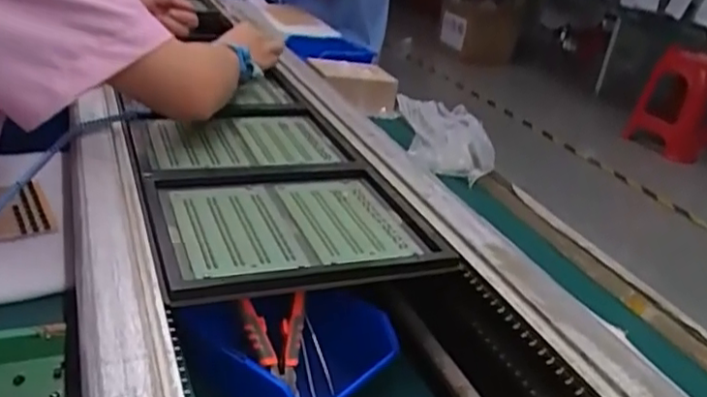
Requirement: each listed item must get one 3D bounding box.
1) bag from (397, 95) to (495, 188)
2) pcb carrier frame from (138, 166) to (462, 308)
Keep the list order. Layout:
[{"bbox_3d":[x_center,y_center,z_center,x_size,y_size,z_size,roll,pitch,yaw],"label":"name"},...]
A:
[{"bbox_3d":[0.120,-0.082,0.854,0.082,0.062,0.153,-3,27,-19],"label":"bag"},{"bbox_3d":[-0.054,0.015,0.530,0.217,0.012,0.176,-6,28,-24],"label":"pcb carrier frame"}]

